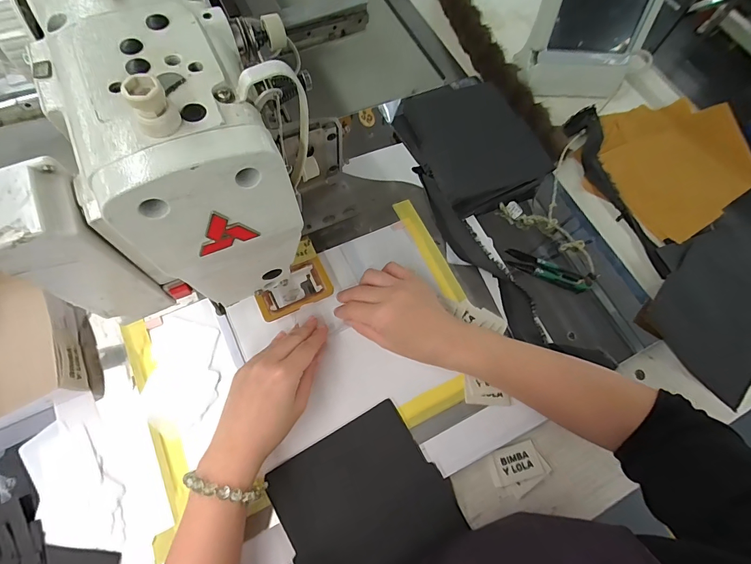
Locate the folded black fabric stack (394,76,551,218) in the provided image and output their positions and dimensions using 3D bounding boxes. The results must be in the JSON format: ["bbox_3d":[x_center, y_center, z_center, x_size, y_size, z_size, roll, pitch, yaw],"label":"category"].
[{"bbox_3d":[0.126,-0.192,0.517,0.151,0.038,0.194,-25,72,-15],"label":"folded black fabric stack"}]

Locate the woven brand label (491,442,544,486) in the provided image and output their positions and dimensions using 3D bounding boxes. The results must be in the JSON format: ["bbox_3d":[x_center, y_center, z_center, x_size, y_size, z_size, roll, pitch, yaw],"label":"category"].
[{"bbox_3d":[0.151,0.191,0.401,0.048,0.004,0.034,-12,69,-10],"label":"woven brand label"}]

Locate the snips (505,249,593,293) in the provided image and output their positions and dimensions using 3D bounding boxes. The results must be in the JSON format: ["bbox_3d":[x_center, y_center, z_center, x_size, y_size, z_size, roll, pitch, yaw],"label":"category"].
[{"bbox_3d":[0.213,-0.013,0.468,0.103,0.008,0.030,22,67,4],"label":"snips"}]

